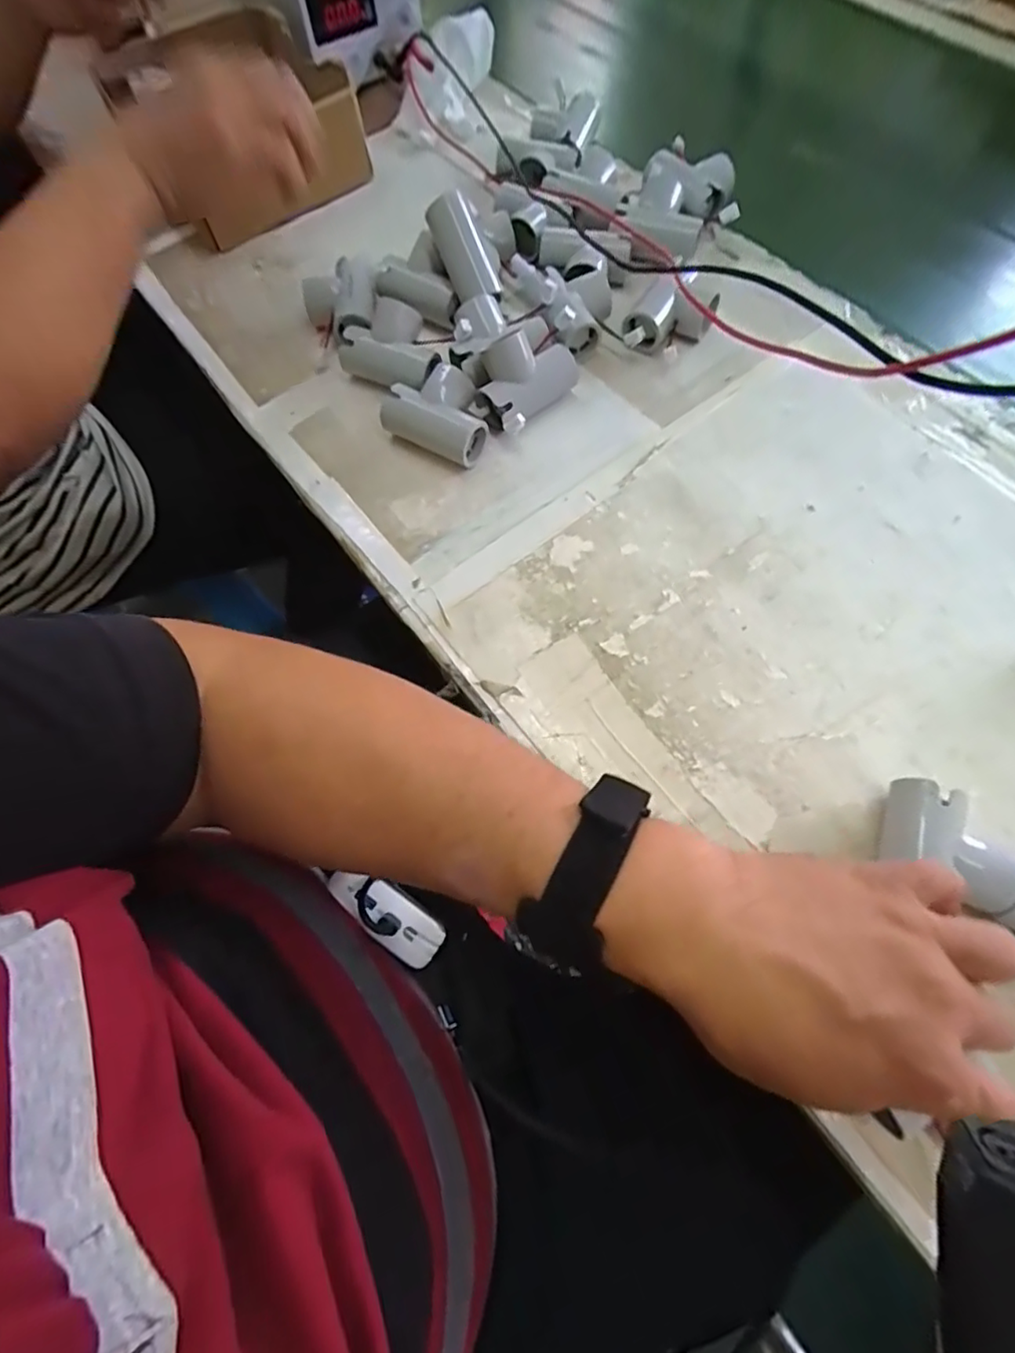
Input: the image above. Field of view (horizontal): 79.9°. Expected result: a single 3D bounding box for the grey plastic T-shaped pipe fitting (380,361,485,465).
[{"bbox_3d":[-0.048,-0.192,0.443,0.074,0.037,0.055,30,70,15],"label":"grey plastic T-shaped pipe fitting"}]

